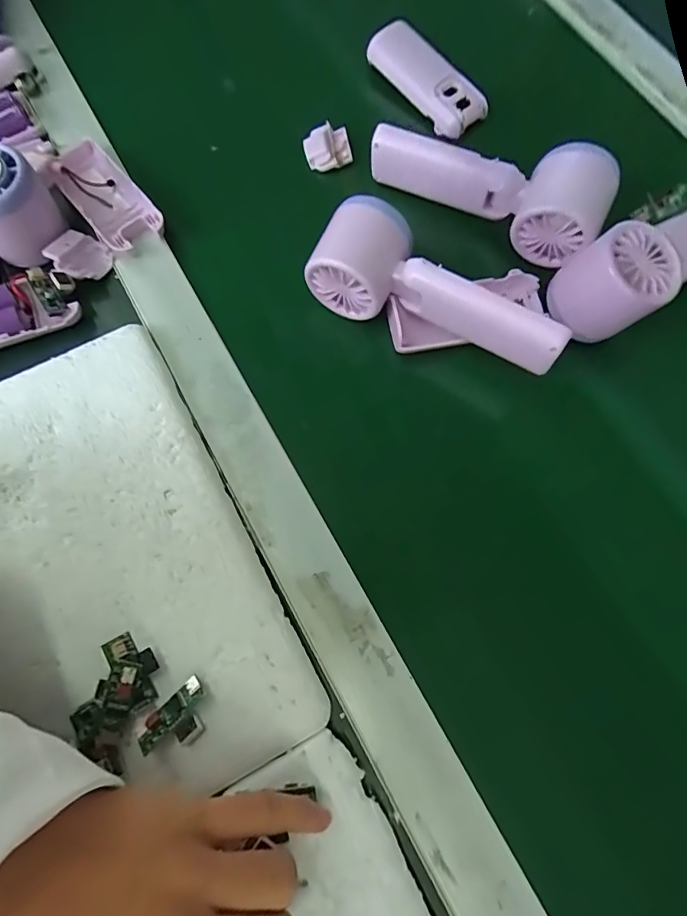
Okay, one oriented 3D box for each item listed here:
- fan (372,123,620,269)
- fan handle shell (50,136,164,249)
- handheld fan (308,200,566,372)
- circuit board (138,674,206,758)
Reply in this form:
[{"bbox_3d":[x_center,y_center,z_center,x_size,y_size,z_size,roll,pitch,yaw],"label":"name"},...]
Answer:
[{"bbox_3d":[0.101,-0.194,0.321,0.160,0.047,0.050,27,76,8],"label":"fan"},{"bbox_3d":[-0.176,-0.193,0.337,0.043,0.022,0.098,-39,77,-10],"label":"fan handle shell"},{"bbox_3d":[0.060,-0.107,0.292,0.157,0.049,0.049,24,76,7],"label":"handheld fan"},{"bbox_3d":[-0.088,0.130,0.236,0.013,0.008,0.039,39,66,11],"label":"circuit board"}]

